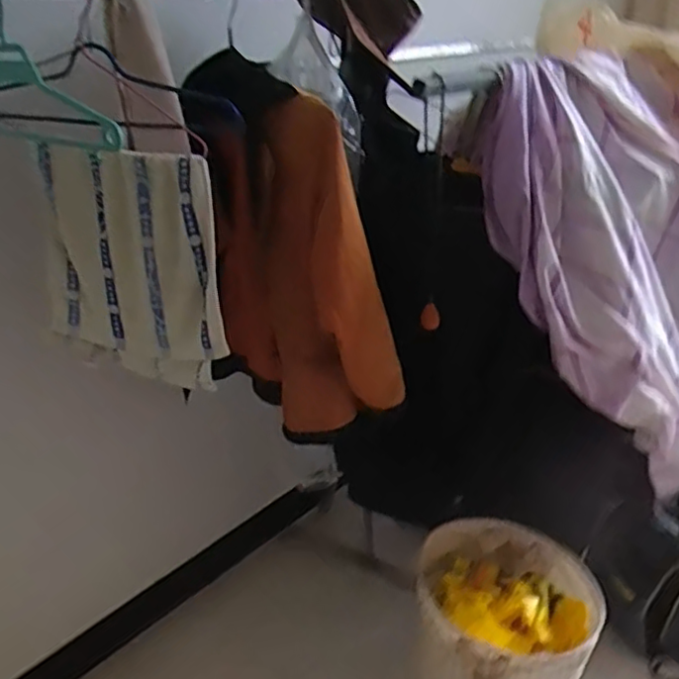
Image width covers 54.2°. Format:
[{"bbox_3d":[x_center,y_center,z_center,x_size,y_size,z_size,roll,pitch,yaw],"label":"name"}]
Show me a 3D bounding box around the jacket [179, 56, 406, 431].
[{"bbox_3d":[-0.109,-0.162,1.203,0.157,0.558,0.480,-18,31,-27],"label":"jacket"}]

